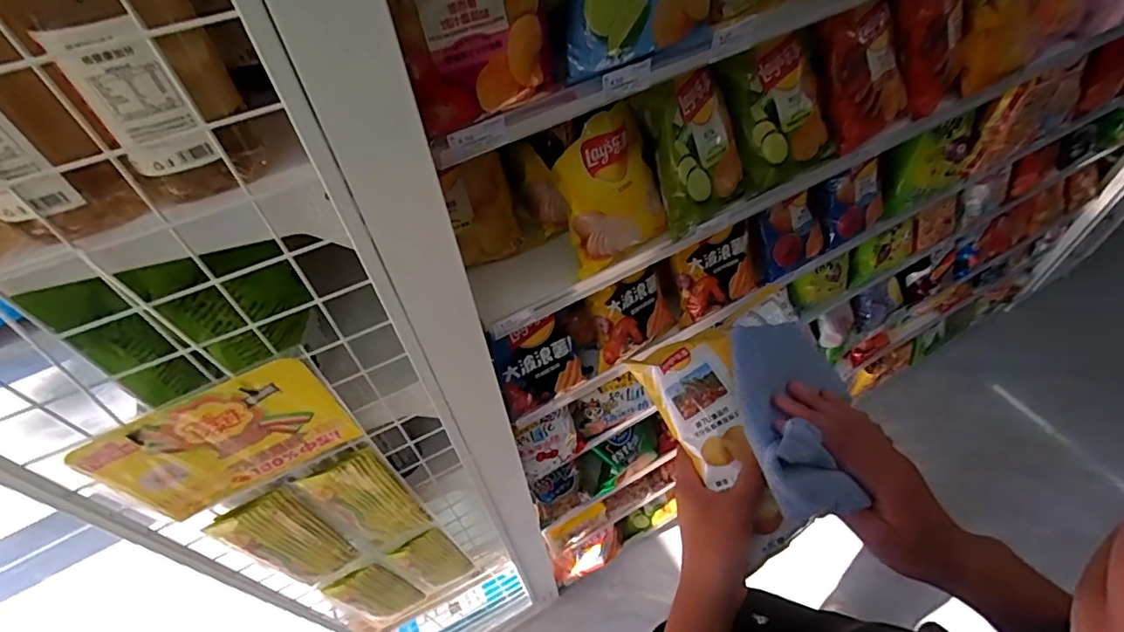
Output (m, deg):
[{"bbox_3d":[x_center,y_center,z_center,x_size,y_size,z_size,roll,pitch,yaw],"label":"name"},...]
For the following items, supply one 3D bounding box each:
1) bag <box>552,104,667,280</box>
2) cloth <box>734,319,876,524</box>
[{"bbox_3d":[0.056,-0.147,0.614,0.120,0.165,0.050,-30,23,-28],"label":"bag"},{"bbox_3d":[0.201,0.078,0.437,0.107,0.041,0.170,7,49,3],"label":"cloth"}]

